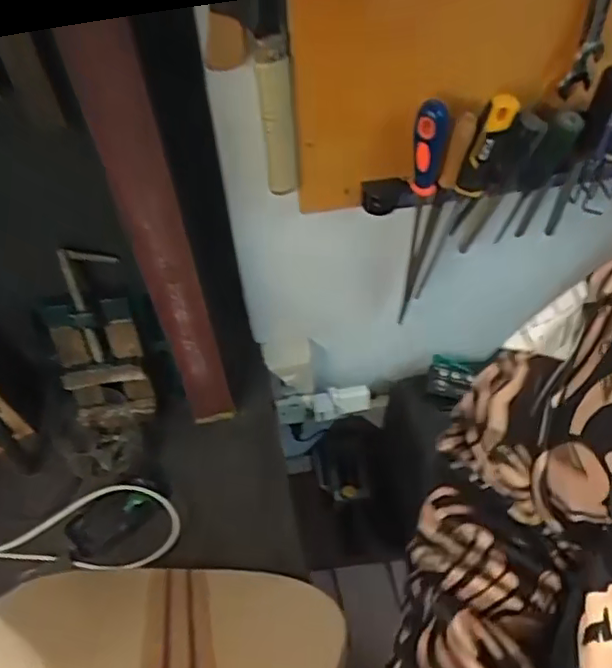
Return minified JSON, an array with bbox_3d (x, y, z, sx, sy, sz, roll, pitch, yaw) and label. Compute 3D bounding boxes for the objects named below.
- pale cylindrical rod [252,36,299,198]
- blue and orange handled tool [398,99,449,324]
[{"bbox_3d":[-0.026,-0.204,0.555,0.032,0.154,0.036,-1,54,2],"label":"pale cylindrical rod"},{"bbox_3d":[0.124,-0.115,0.662,0.029,0.331,0.041,12,55,11],"label":"blue and orange handled tool"}]

